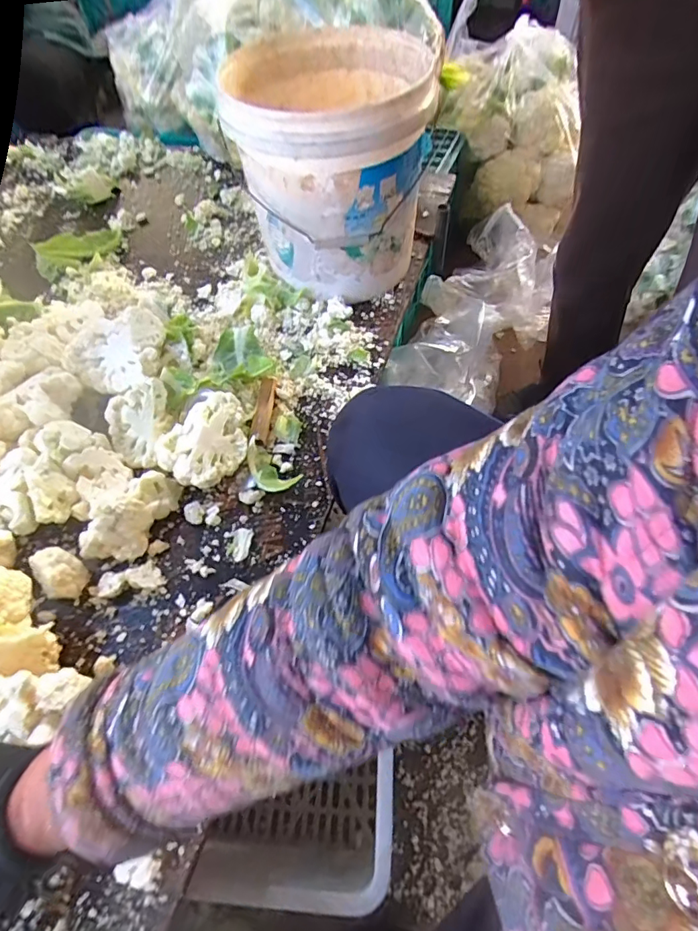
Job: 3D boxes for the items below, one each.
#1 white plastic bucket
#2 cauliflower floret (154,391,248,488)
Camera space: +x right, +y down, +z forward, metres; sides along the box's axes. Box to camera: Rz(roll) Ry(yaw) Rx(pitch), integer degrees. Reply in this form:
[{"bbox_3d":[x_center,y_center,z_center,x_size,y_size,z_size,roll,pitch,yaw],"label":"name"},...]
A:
[{"bbox_3d":[-0.019,-0.402,0.690,0.238,0.264,0.252,-2,57,2],"label":"white plastic bucket"},{"bbox_3d":[-0.168,-0.028,0.576,0.096,0.052,0.114,31,64,21],"label":"cauliflower floret"}]

